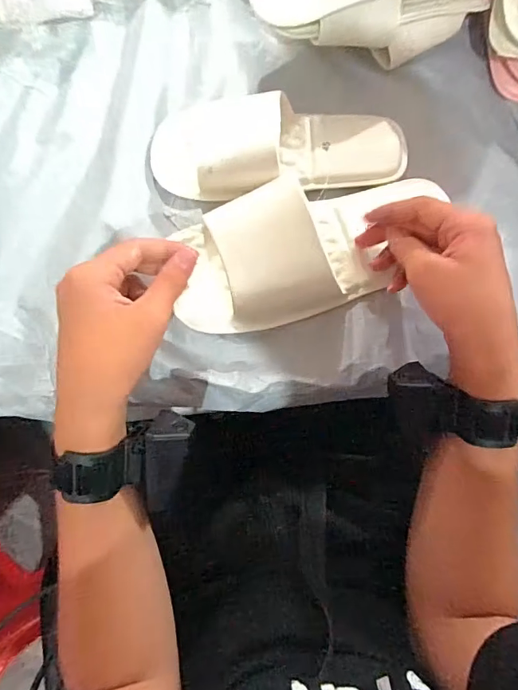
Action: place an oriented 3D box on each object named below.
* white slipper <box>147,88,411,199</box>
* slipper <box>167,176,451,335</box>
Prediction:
[{"bbox_3d":[0.022,-0.189,0.412,0.237,0.053,0.096,-4,77,-3],"label":"white slipper"},{"bbox_3d":[0.048,-0.084,0.380,0.238,0.060,0.108,-14,78,-5],"label":"slipper"}]

